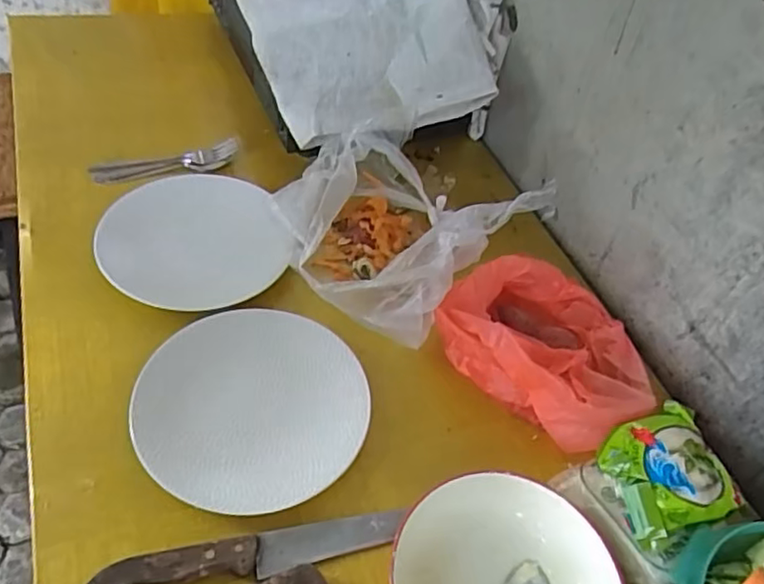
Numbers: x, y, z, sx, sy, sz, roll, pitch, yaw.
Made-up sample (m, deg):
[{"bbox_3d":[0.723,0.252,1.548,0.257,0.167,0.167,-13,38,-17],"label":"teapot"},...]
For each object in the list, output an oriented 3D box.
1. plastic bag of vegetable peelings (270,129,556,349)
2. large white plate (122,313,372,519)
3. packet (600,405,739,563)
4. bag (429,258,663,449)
[{"bbox_3d":[0.013,-0.067,0.671,0.208,0.123,0.218,38,55,23],"label":"plastic bag of vegetable peelings"},{"bbox_3d":[-0.115,0.095,0.566,0.198,0.013,0.193,1,51,-1],"label":"large white plate"},{"bbox_3d":[0.236,0.149,0.528,0.106,0.038,0.094,-17,54,-21],"label":"packet"},{"bbox_3d":[0.165,0.044,0.628,0.203,0.074,0.158,33,53,19],"label":"bag"}]

